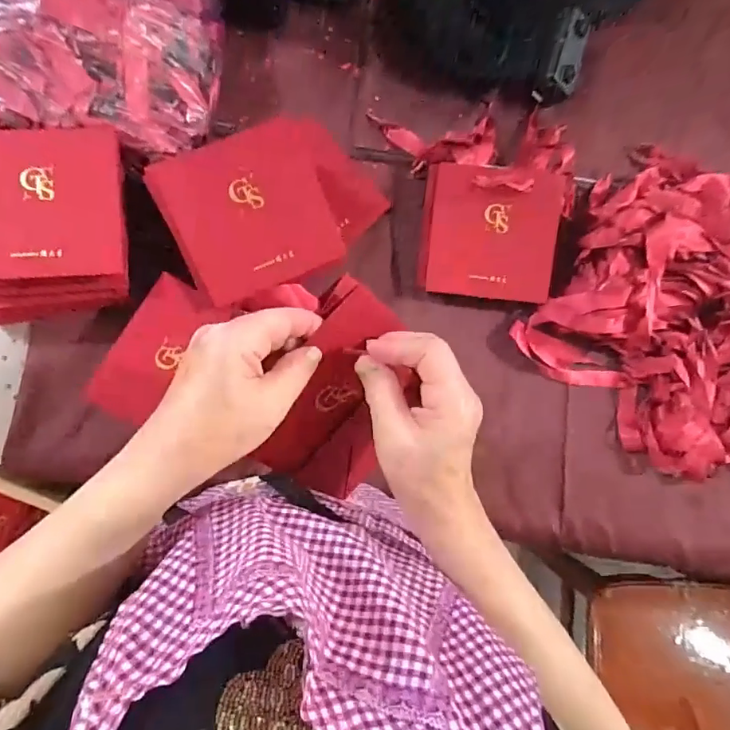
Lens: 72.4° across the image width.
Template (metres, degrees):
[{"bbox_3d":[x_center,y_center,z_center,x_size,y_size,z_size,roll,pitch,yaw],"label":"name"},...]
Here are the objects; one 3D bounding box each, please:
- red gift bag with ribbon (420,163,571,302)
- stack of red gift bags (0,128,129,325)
[{"bbox_3d":[0.140,-0.148,0.557,0.147,0.025,0.140,6,100,4],"label":"red gift bag with ribbon"},{"bbox_3d":[-0.307,-0.133,0.473,0.161,0.061,0.163,-6,84,-7],"label":"stack of red gift bags"}]

